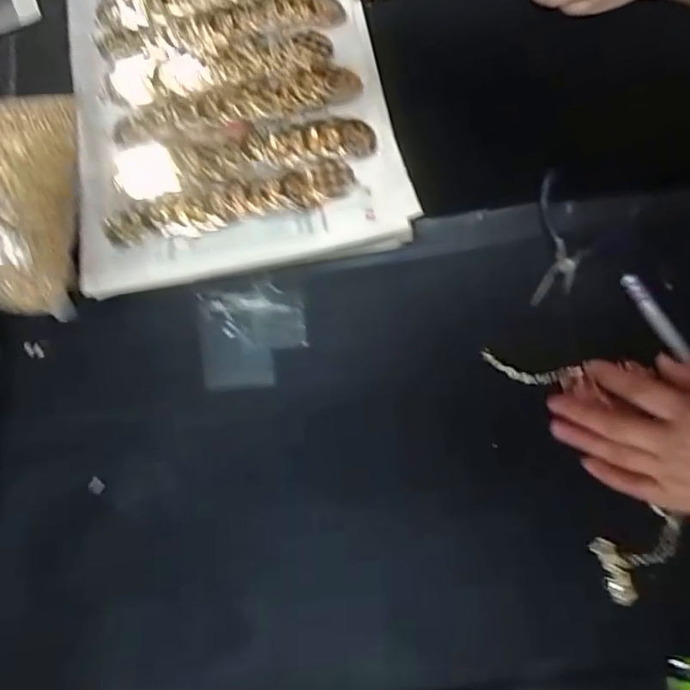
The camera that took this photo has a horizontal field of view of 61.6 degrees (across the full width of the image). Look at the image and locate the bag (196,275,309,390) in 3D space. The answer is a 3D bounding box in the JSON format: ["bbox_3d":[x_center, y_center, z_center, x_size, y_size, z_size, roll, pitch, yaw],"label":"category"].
[{"bbox_3d":[-0.075,-0.010,0.473,0.085,0.009,0.086,-8,74,-3],"label":"bag"}]

